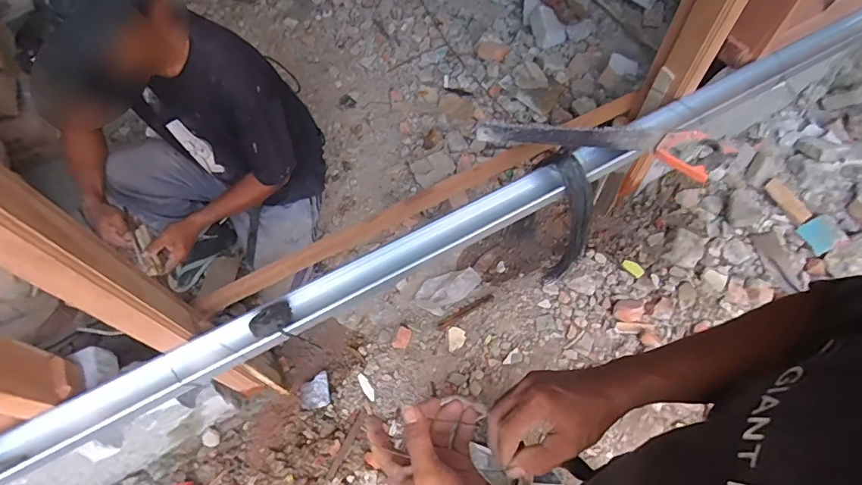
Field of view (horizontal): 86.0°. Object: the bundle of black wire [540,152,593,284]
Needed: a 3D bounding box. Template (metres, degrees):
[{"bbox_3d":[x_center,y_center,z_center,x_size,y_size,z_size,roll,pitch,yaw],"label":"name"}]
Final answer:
[{"bbox_3d":[0.306,-0.048,1.123,0.081,0.375,0.184,-17,62,-8],"label":"bundle of black wire"}]

